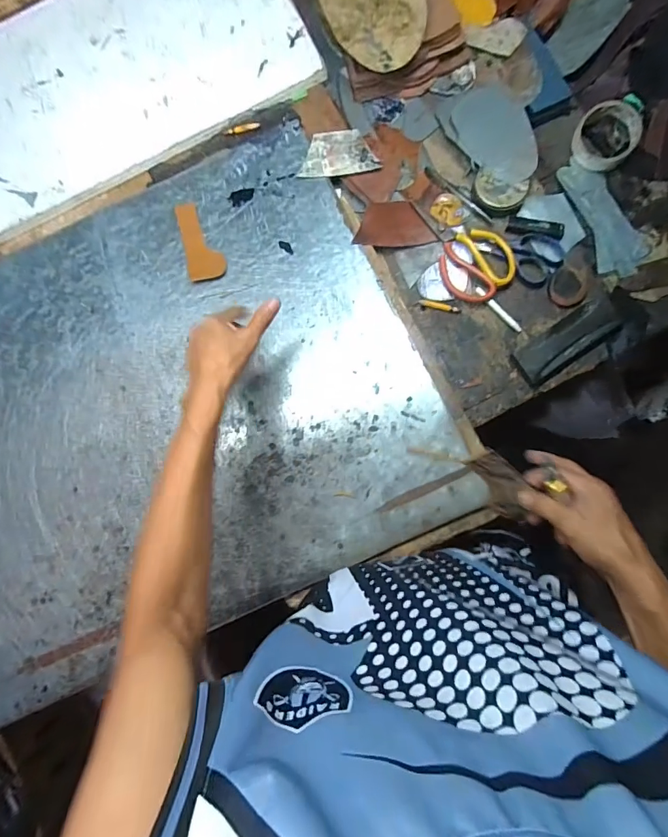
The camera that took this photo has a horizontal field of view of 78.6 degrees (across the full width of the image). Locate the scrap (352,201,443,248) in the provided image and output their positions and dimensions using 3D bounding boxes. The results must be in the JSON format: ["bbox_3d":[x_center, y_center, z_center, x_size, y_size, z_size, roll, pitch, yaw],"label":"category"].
[{"bbox_3d":[0.091,-0.285,0.597,0.117,0.010,0.066,-2,83,2],"label":"scrap"}]

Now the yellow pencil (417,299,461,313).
[{"bbox_3d":[0.153,-0.163,0.592,0.060,0.009,0.009,17,84,5],"label":"yellow pencil"}]

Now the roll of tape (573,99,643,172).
[{"bbox_3d":[0.405,-0.425,0.603,0.086,0.034,0.104,22,85,5],"label":"roll of tape"}]

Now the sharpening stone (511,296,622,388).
[{"bbox_3d":[0.325,-0.107,0.565,0.157,0.016,0.057,-35,83,-2],"label":"sharpening stone"}]

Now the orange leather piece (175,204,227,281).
[{"bbox_3d":[-0.198,-0.266,0.610,0.055,0.004,0.124,-14,83,1],"label":"orange leather piece"}]

